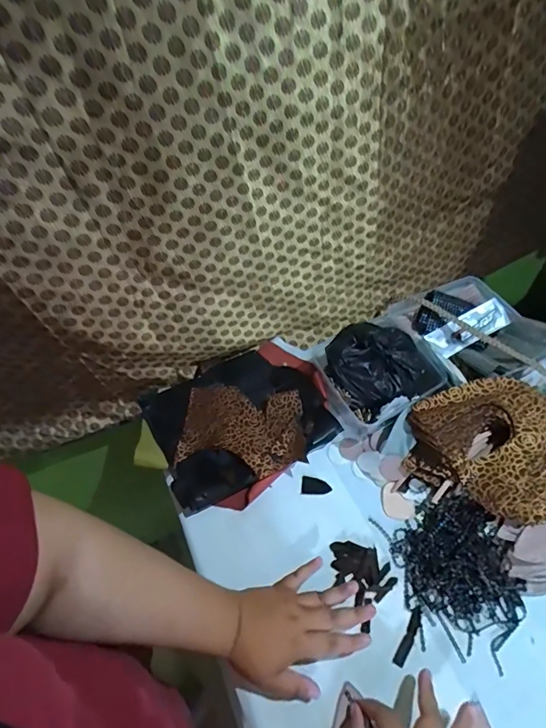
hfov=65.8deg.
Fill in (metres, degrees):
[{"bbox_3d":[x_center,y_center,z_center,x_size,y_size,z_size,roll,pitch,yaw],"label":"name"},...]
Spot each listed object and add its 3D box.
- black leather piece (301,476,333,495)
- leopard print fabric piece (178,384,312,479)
[{"bbox_3d":[0.062,0.175,0.607,0.042,0.004,0.025,7,68,-3],"label":"black leather piece"},{"bbox_3d":[-0.044,0.091,0.633,0.181,0.022,0.143,1,51,7],"label":"leopard print fabric piece"}]

